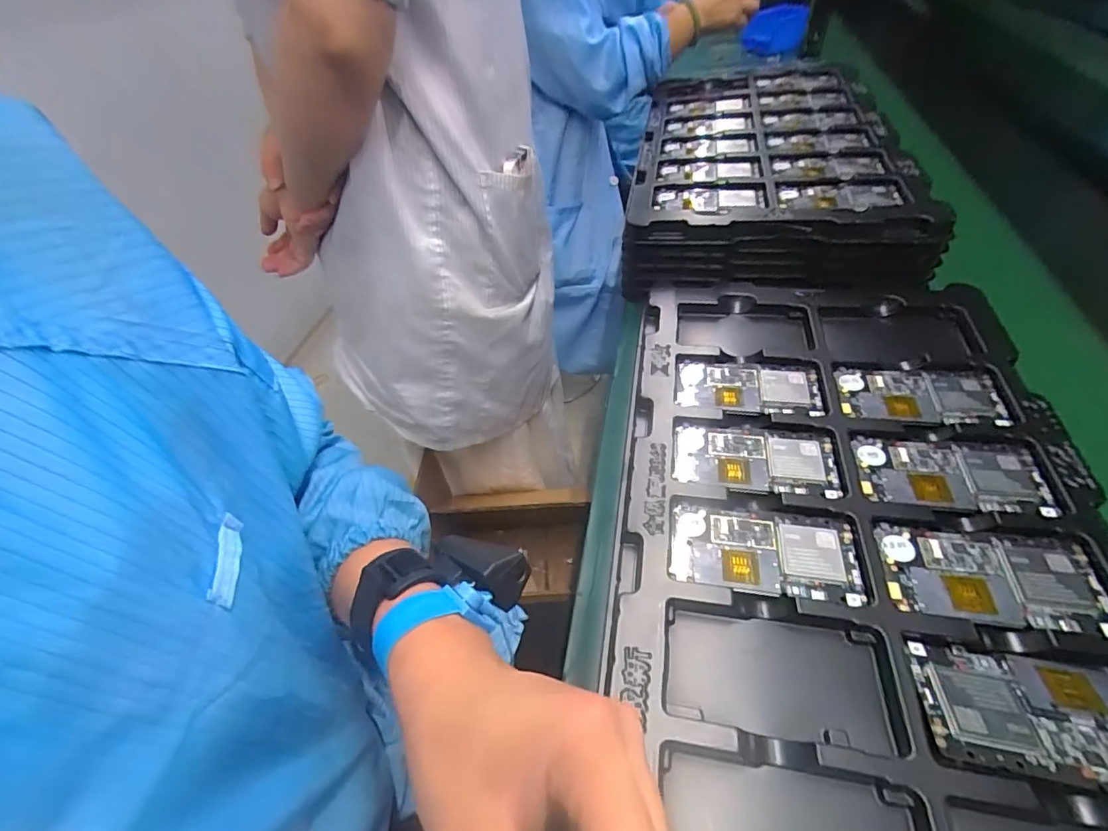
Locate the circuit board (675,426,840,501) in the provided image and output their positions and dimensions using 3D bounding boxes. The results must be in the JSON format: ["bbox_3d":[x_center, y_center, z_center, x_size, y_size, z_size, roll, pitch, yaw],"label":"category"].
[{"bbox_3d":[0.165,0.037,0.418,0.127,0.007,0.061,5,45,11],"label":"circuit board"}]

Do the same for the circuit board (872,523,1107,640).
[{"bbox_3d":[0.289,0.106,0.335,0.125,0.009,0.065,5,45,11],"label":"circuit board"}]

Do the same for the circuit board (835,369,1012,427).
[{"bbox_3d":[0.319,-0.019,0.443,0.125,0.006,0.062,3,51,14],"label":"circuit board"}]

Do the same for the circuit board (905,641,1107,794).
[{"bbox_3d":[0.273,0.165,0.277,0.125,0.004,0.068,6,38,12],"label":"circuit board"}]

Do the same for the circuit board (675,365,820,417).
[{"bbox_3d":[0.180,-0.026,0.473,0.127,0.009,0.065,4,45,10],"label":"circuit board"}]

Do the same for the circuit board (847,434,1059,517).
[{"bbox_3d":[0.303,0.045,0.388,0.122,0.007,0.063,6,46,12],"label":"circuit board"}]

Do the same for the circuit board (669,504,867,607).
[{"bbox_3d":[0.149,0.097,0.360,0.125,0.005,0.062,5,45,11],"label":"circuit board"}]

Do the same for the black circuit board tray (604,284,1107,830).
[{"bbox_3d":[0.217,0.079,0.372,0.330,0.061,0.562,4,45,10],"label":"black circuit board tray"}]

